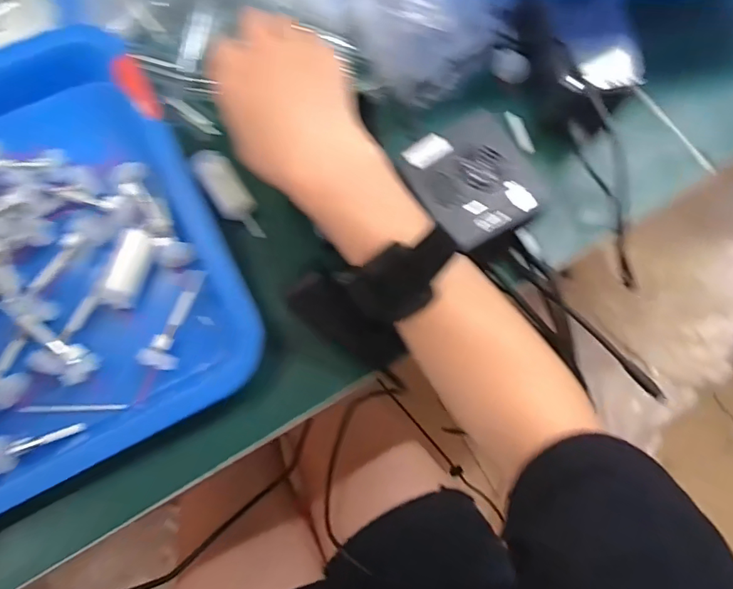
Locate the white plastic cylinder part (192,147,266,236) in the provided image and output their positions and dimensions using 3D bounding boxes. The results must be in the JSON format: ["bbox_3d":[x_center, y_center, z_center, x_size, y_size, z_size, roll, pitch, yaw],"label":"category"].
[{"bbox_3d":[-0.092,-0.067,0.337,0.023,0.017,0.069,-33,79,-8],"label":"white plastic cylinder part"}]

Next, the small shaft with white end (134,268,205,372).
[{"bbox_3d":[-0.119,0.014,0.310,0.022,0.008,0.063,18,77,4],"label":"small shaft with white end"}]

